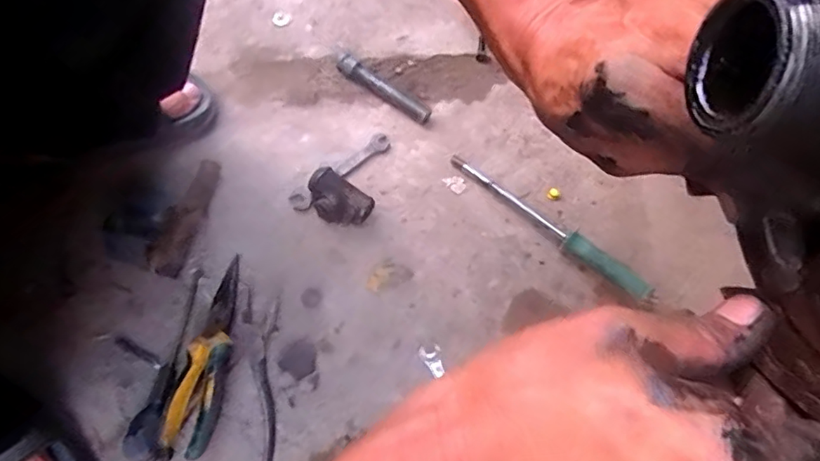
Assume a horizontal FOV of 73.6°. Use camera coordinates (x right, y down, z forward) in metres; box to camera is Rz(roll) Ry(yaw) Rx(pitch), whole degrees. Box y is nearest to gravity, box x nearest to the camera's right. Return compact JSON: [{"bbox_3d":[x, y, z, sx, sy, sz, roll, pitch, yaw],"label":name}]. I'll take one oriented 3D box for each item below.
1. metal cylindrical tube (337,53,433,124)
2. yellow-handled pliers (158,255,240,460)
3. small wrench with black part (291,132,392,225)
[{"bbox_3d":[-0.032,-0.169,0.650,0.125,0.017,0.025,36,69,12],"label":"metal cylindrical tube"},{"bbox_3d":[-0.184,0.112,0.503,0.044,0.018,0.181,3,54,0],"label":"yellow-handled pliers"},{"bbox_3d":[-0.057,-0.054,0.588,0.131,0.039,0.077,-40,74,-18],"label":"small wrench with black part"}]

